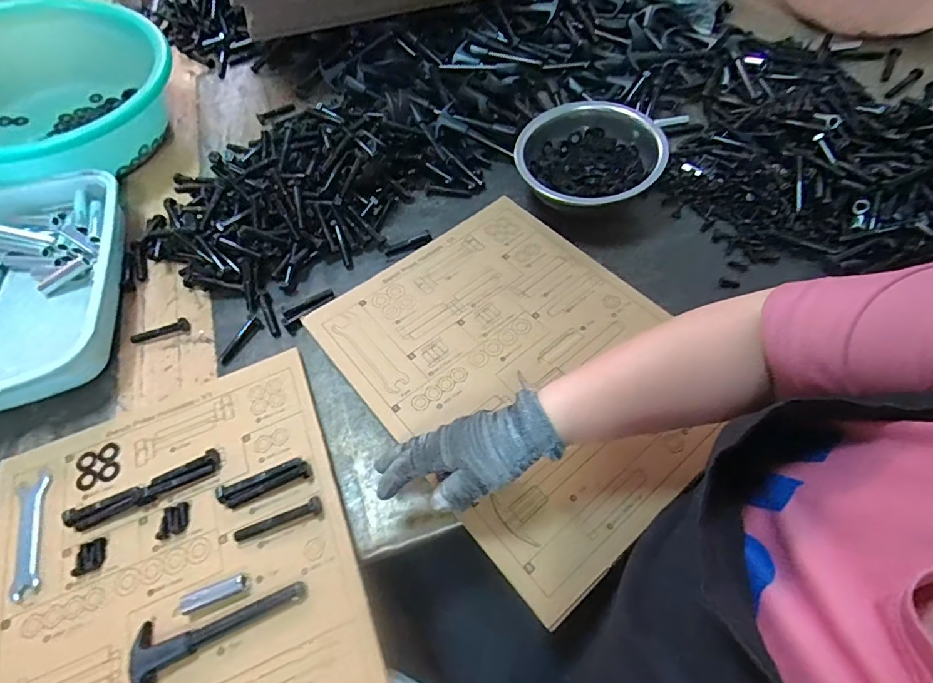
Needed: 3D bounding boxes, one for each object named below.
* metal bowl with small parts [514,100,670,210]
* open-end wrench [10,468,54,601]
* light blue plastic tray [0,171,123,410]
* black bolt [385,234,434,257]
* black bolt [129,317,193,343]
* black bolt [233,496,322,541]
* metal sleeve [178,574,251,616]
[{"bbox_3d":[0.150,-0.220,0.596,0.164,0.066,0.174,-1,58,2],"label":"metal bowl with small parts"},{"bbox_3d":[-0.385,0.168,0.429,0.028,0.004,0.109,-22,59,-11],"label":"open-end wrench"},{"bbox_3d":[-0.526,-0.062,0.557,0.239,0.053,0.332,-16,58,-8],"label":"light blue plastic tray"},{"bbox_3d":[-0.070,-0.117,0.592,0.058,0.008,0.016,-19,57,9],"label":"black bolt"},{"bbox_3d":[-0.340,-0.012,0.538,0.063,0.010,0.014,-15,58,-7],"label":"black bolt"},{"bbox_3d":[-0.161,0.150,0.410,0.076,0.015,0.012,-15,58,-7],"label":"black bolt"},{"bbox_3d":[-0.200,0.201,0.385,0.052,0.010,0.017,-15,58,-7],"label":"metal sleeve"}]

